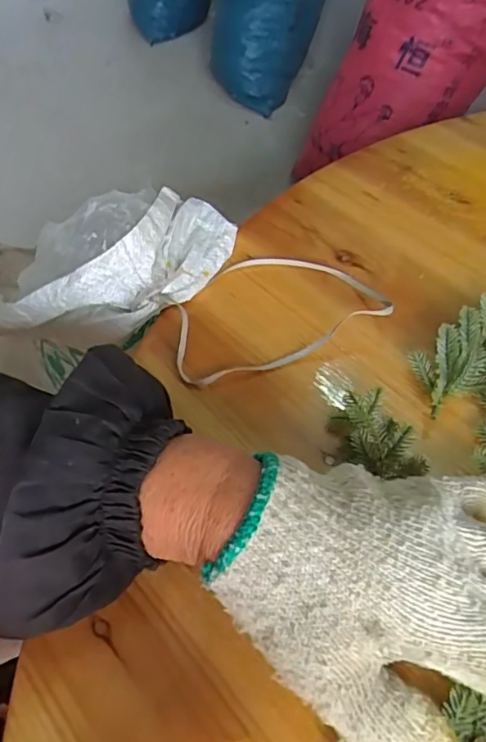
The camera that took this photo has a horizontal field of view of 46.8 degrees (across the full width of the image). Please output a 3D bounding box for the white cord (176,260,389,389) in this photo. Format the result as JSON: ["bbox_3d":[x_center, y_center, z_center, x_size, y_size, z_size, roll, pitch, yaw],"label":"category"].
[{"bbox_3d":[0.017,-0.050,0.392,0.152,0.020,0.103,-18,53,-16],"label":"white cord"}]

